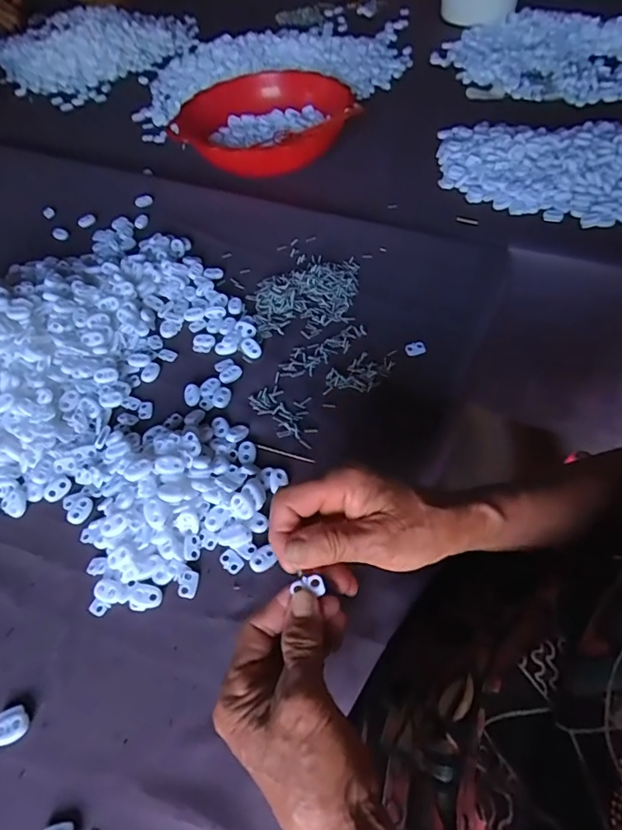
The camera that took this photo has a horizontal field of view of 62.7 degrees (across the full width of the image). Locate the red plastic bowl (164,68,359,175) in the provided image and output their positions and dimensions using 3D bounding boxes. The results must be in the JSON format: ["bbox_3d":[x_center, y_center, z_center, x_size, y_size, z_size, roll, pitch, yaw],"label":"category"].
[{"bbox_3d":[-0.065,-0.402,0.721,0.248,0.075,0.200,-2,53,4],"label":"red plastic bowl"}]

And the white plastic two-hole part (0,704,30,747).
[{"bbox_3d":[-0.191,0.197,0.324,0.022,0.005,0.020,-23,54,-11],"label":"white plastic two-hole part"}]

